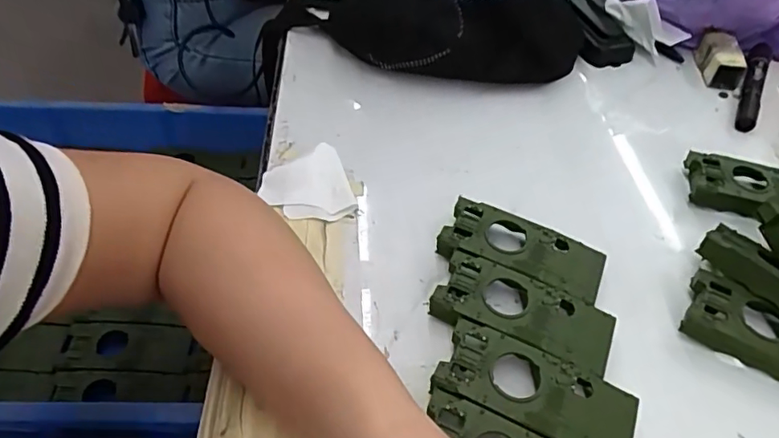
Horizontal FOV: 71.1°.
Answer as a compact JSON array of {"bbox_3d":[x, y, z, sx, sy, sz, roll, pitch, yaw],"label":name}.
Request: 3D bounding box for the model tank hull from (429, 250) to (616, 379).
[{"bbox_3d":[0.081,0.057,0.331,0.103,0.018,0.047,20,50,15],"label":"model tank hull"}]

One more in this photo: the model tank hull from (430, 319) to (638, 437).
[{"bbox_3d":[0.079,0.095,0.296,0.103,0.016,0.046,21,50,16],"label":"model tank hull"}]

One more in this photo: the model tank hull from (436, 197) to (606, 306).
[{"bbox_3d":[0.088,0.022,0.363,0.103,0.018,0.046,19,50,15],"label":"model tank hull"}]

